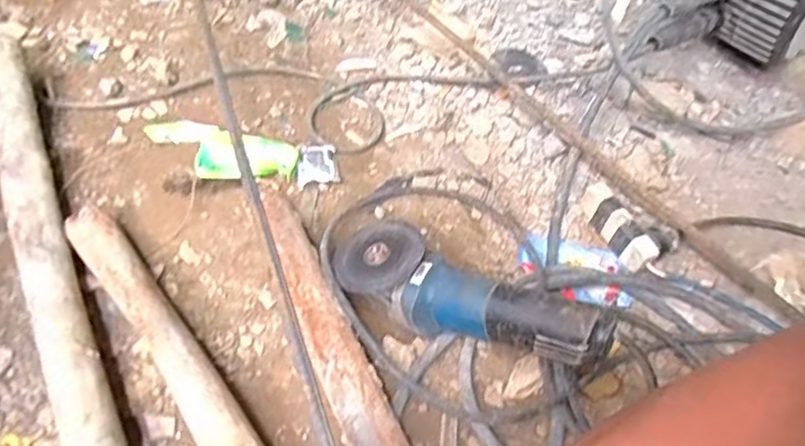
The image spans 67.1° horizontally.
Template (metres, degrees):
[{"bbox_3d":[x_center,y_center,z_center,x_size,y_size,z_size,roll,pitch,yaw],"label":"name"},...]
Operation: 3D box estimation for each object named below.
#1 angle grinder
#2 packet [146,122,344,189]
[{"bbox_3d":[0.059,0.076,0.601,0.290,0.073,0.098,18,57,28],"label":"angle grinder"},{"bbox_3d":[-0.200,-0.081,0.758,0.234,0.028,0.073,8,54,1],"label":"packet"}]

